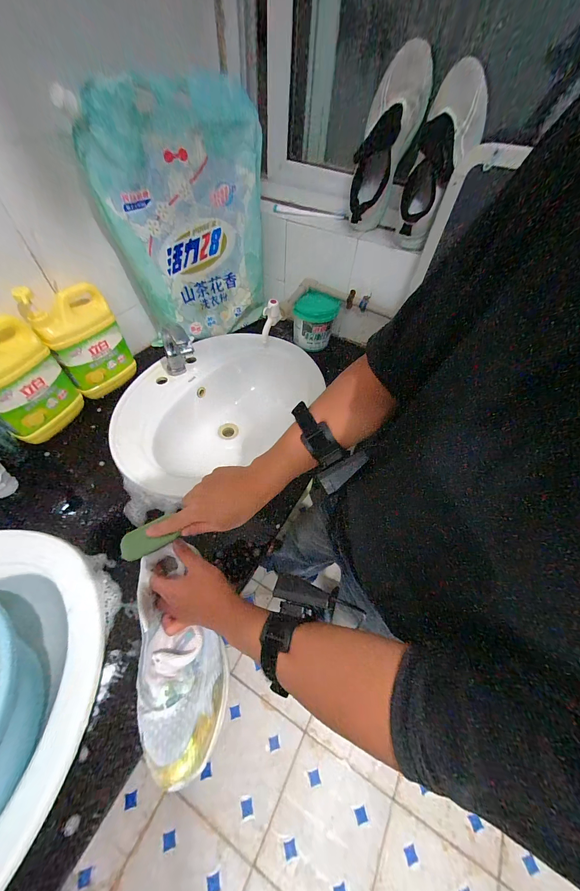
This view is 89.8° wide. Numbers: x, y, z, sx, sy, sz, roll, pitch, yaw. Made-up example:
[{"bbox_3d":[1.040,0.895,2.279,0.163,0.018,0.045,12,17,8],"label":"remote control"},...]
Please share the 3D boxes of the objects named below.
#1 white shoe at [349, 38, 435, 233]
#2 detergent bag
[{"bbox_3d":[0.199,-0.611,0.606,0.107,0.259,0.095,14,54,6],"label":"white shoe"},{"bbox_3d":[-0.213,-0.503,0.707,0.388,0.476,0.093,-35,63,-25],"label":"detergent bag"}]

